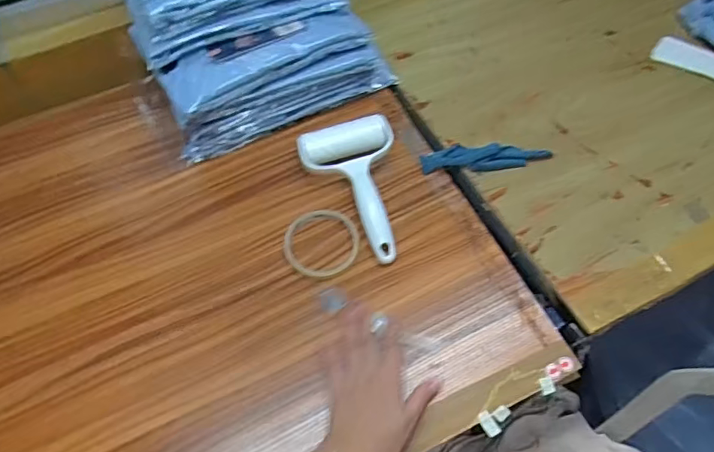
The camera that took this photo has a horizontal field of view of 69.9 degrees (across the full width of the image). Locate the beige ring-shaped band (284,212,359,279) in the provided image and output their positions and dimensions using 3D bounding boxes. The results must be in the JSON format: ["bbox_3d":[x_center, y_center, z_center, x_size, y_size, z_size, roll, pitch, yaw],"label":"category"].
[{"bbox_3d":[-0.040,0.016,0.586,0.084,0.008,0.087,-7,61,-3],"label":"beige ring-shaped band"}]

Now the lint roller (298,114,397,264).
[{"bbox_3d":[-0.003,-0.041,0.600,0.118,0.039,0.183,-11,61,-5],"label":"lint roller"}]

